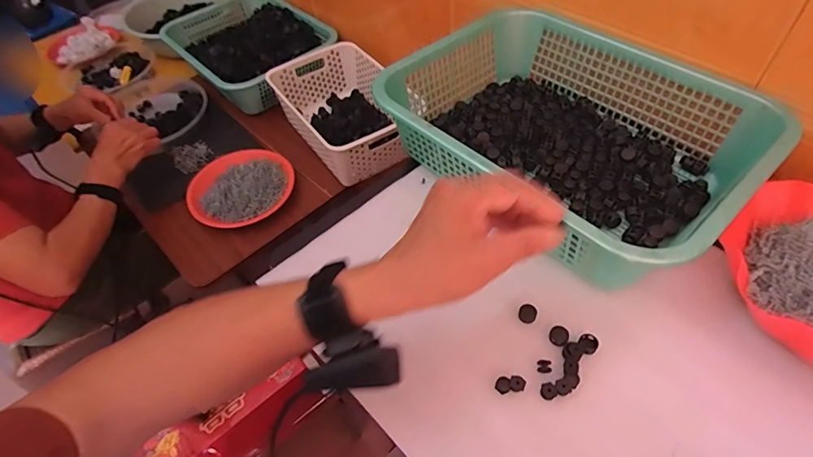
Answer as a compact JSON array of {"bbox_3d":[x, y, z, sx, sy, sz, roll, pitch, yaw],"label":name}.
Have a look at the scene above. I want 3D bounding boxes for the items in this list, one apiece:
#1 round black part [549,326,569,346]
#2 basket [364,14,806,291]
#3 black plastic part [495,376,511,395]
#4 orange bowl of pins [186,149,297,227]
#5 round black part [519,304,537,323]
[{"bbox_3d":[0.143,0.101,0.429,0.017,0.005,0.017,-3,53,4],"label":"round black part"},{"bbox_3d":[0.182,-0.118,0.531,0.299,0.100,0.383,-38,58,-21],"label":"basket"},{"bbox_3d":[0.086,0.138,0.405,0.013,0.005,0.013,-34,59,-21],"label":"black plastic part"},{"bbox_3d":[-0.313,-0.083,0.876,0.193,0.034,0.179,-3,53,4],"label":"orange bowl of pins"},{"bbox_3d":[0.118,0.083,0.446,0.017,0.006,0.018,-3,53,4],"label":"round black part"}]

